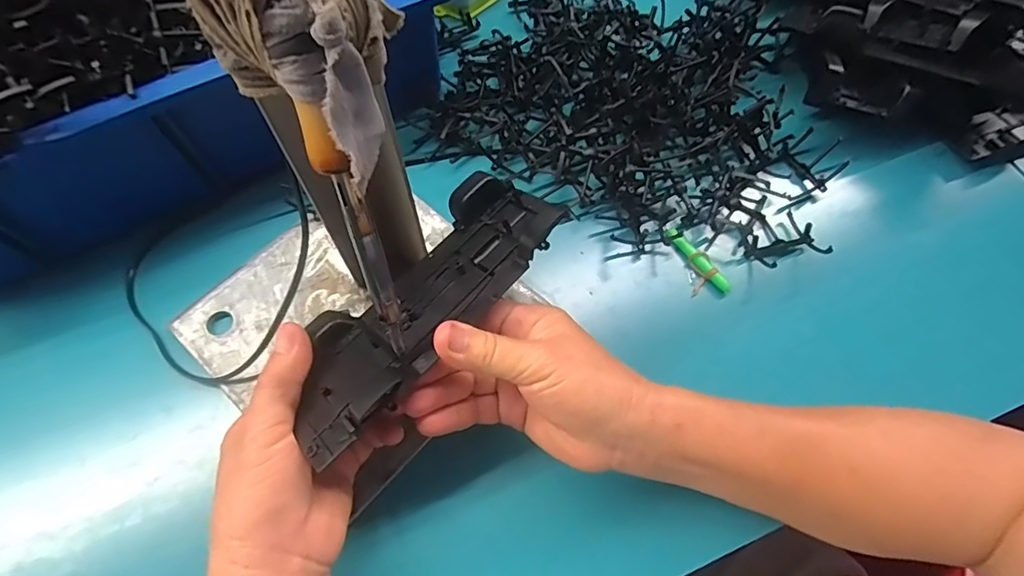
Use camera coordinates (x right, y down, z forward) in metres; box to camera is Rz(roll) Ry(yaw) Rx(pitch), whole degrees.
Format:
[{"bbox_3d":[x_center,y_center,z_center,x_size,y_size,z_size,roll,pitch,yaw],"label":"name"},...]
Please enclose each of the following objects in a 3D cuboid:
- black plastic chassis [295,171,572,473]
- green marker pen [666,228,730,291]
[{"bbox_3d":[-0.051,0.004,0.295,0.073,0.040,0.188,37,70,13],"label":"black plastic chassis"},{"bbox_3d":[0.138,-0.021,0.388,0.009,0.010,0.062,-31,69,-15],"label":"green marker pen"}]

